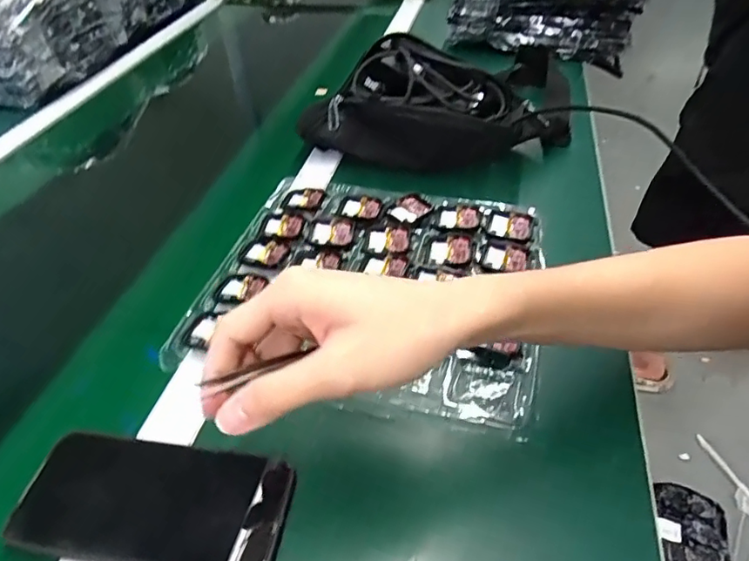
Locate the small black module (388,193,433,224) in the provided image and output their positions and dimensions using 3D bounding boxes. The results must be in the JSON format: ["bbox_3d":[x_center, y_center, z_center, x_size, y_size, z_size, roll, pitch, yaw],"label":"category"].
[{"bbox_3d":[0.033,-0.072,0.564,0.038,0.011,0.041,26,49,31],"label":"small black module"}]

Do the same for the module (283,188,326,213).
[{"bbox_3d":[-0.076,-0.082,0.591,0.045,0.011,0.043,-1,40,4],"label":"module"}]

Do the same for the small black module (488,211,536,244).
[{"bbox_3d":[0.130,-0.051,0.536,0.042,0.013,0.038,10,42,16],"label":"small black module"}]

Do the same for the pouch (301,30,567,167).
[{"bbox_3d":[0.072,-0.196,0.628,0.250,0.100,0.140,16,44,22],"label":"pouch"}]

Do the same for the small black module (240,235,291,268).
[{"bbox_3d":[-0.100,-0.027,0.521,0.044,0.007,0.038,15,44,21],"label":"small black module"}]

